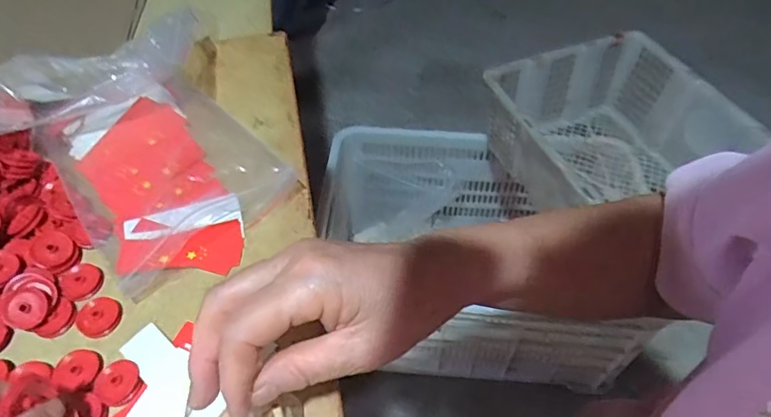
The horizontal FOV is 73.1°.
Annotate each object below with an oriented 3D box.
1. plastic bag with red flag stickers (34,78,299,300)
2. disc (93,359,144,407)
[{"bbox_3d":[-0.185,-0.037,0.430,0.152,0.048,0.218,-38,65,-19],"label":"plastic bag with red flag stickers"},{"bbox_3d":[-0.175,0.113,0.339,0.027,0.007,0.028,-1,51,1],"label":"disc"}]

